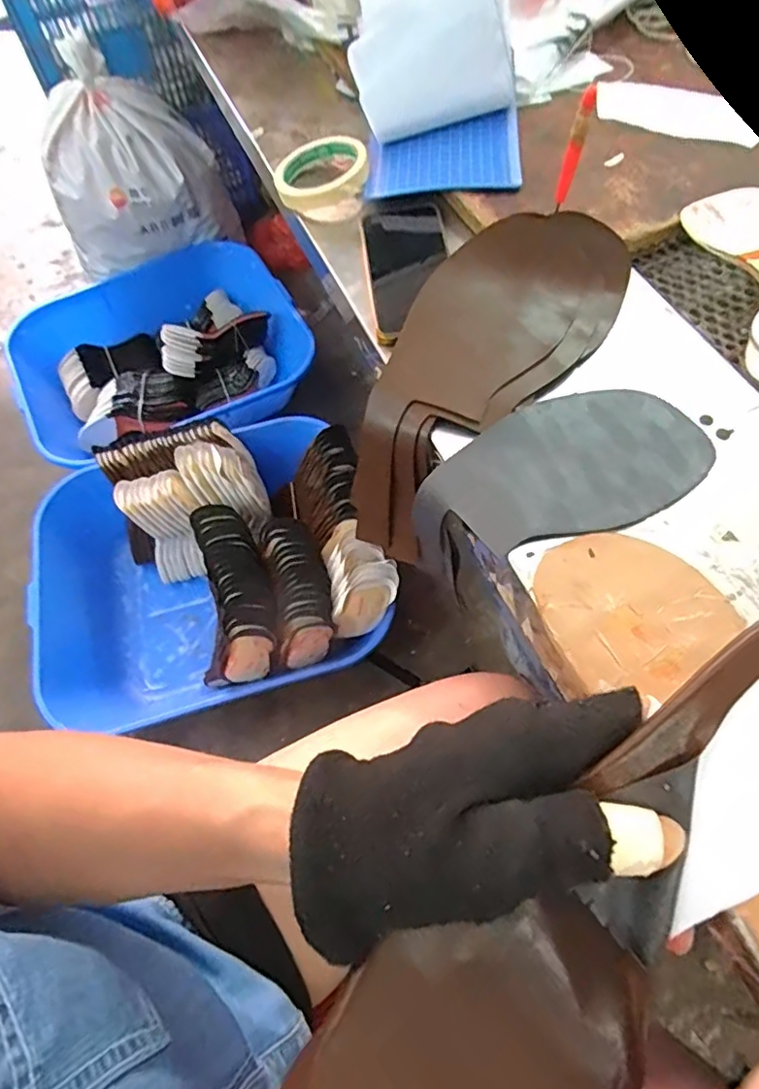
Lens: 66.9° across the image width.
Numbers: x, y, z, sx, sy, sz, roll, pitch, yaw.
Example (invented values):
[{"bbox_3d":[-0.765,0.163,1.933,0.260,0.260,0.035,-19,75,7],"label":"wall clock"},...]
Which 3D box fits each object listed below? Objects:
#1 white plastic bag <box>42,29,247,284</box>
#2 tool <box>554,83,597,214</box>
[{"bbox_3d":[-0.589,-0.879,1.297,0.371,0.347,0.328,-32,65,-12],"label":"white plastic bag"},{"bbox_3d":[0.142,-0.287,0.423,0.012,0.081,0.011,12,64,10],"label":"tool"}]

